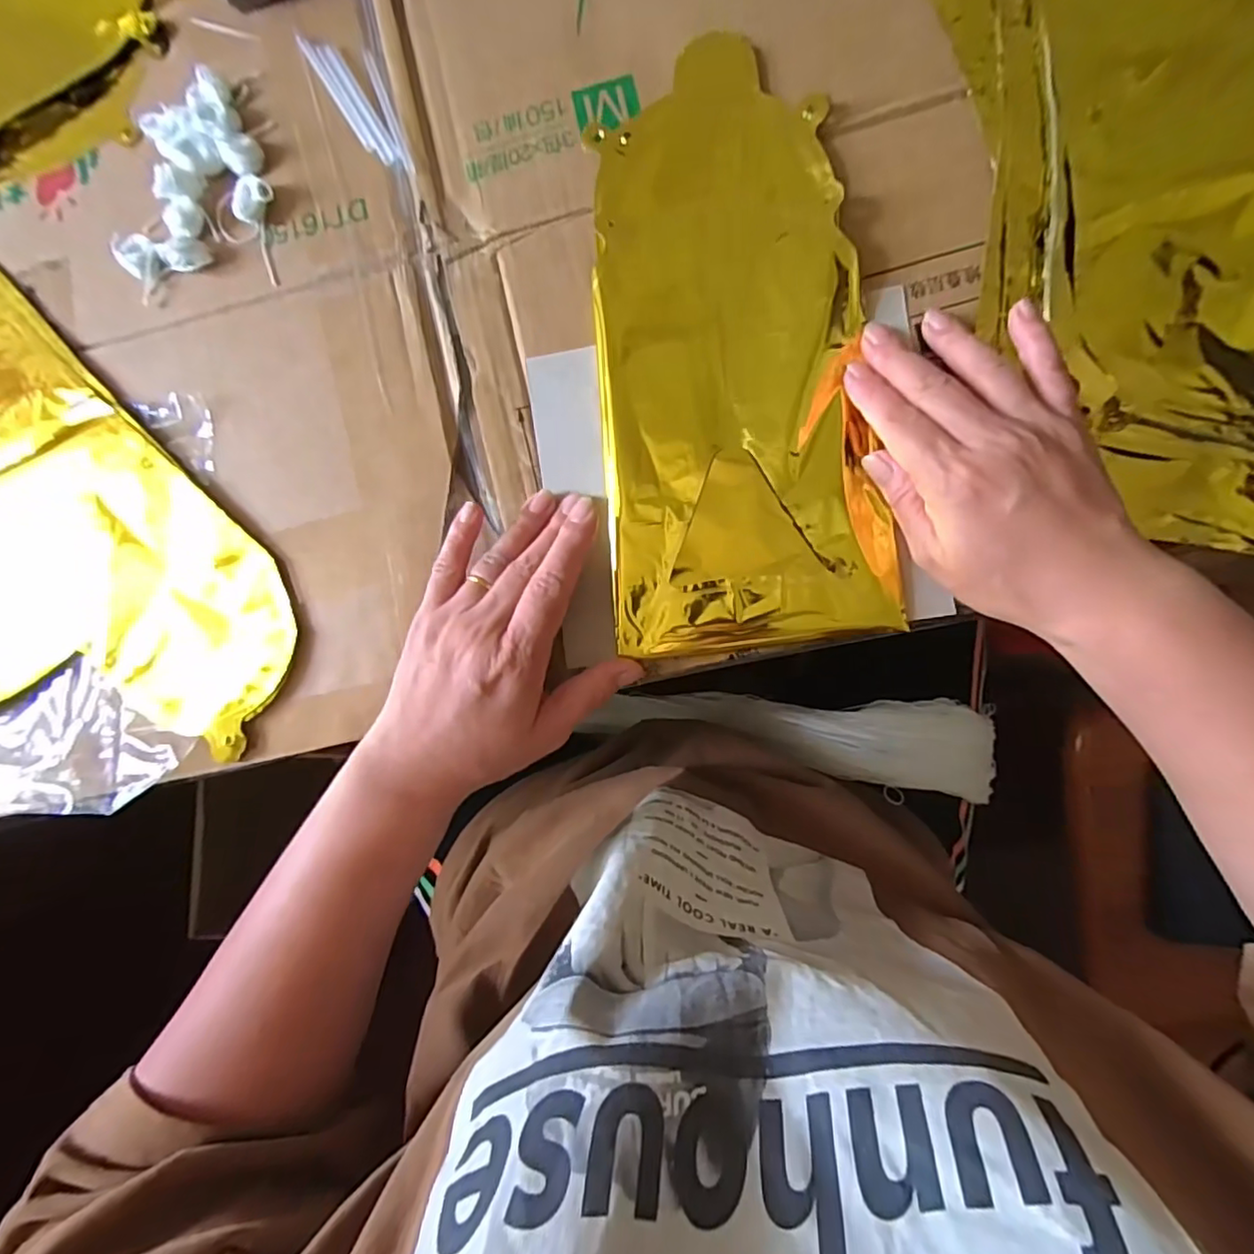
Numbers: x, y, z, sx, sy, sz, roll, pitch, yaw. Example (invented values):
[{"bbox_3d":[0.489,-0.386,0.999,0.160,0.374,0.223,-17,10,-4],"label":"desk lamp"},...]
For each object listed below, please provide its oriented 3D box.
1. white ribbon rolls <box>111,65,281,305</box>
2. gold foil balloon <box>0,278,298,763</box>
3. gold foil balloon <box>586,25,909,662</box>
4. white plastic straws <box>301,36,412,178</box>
[{"bbox_3d":[-0.241,-0.246,0.334,0.088,0.011,0.116,-9,85,6],"label":"white ribbon rolls"},{"bbox_3d":[-0.416,-0.022,0.340,0.371,0.016,0.363,-36,83,3],"label":"gold foil balloon"},{"bbox_3d":[0.052,-0.141,0.302,0.133,0.011,0.297,-5,87,7],"label":"gold foil balloon"},{"bbox_3d":[-0.145,-0.291,0.330,0.030,0.004,0.102,-31,83,4],"label":"white plastic straws"}]

